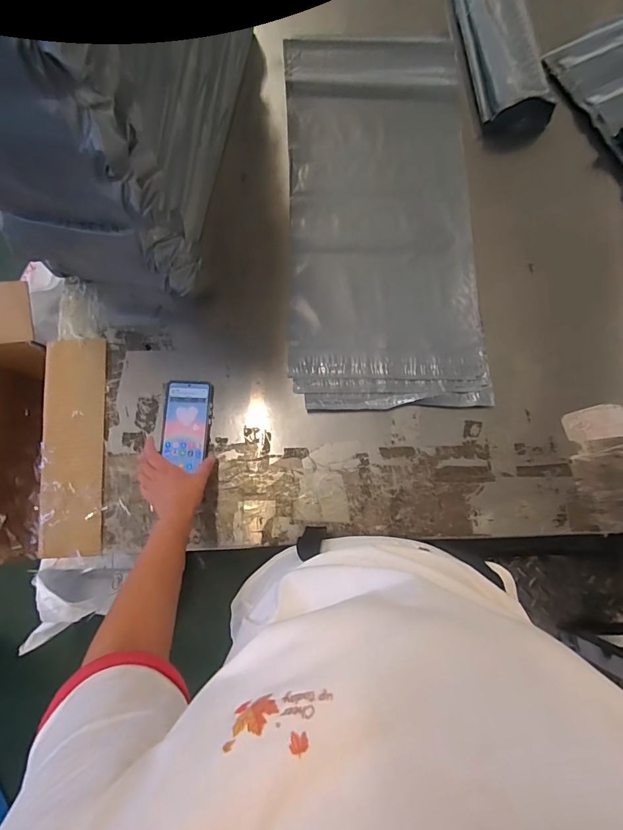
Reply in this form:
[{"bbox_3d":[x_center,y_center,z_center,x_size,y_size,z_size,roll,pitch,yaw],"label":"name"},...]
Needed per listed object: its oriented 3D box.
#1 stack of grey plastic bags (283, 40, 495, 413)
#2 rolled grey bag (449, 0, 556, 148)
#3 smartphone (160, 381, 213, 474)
[{"bbox_3d":[0.124,-0.382,0.785,0.332,0.021,0.740,-1,79,0],"label":"stack of grey plastic bags"},{"bbox_3d":[0.365,-0.746,0.826,0.132,0.070,0.406,-9,79,-2],"label":"rolled grey bag"},{"bbox_3d":[-0.212,0.014,0.721,0.078,0.013,0.146,1,79,0],"label":"smartphone"}]

